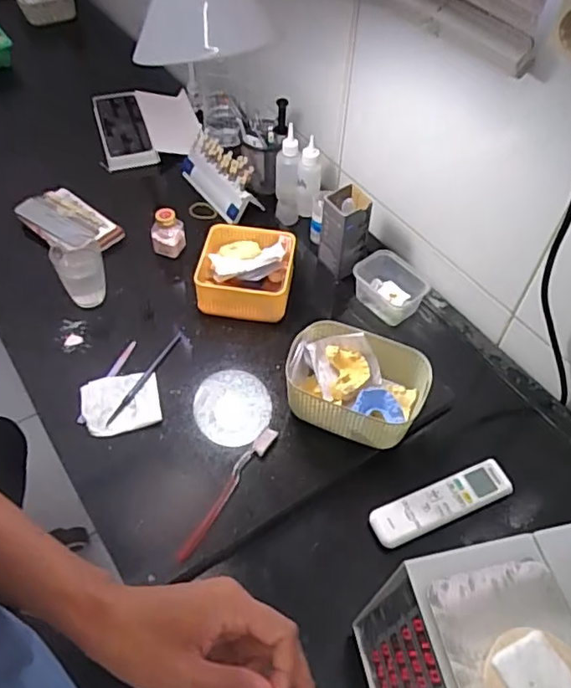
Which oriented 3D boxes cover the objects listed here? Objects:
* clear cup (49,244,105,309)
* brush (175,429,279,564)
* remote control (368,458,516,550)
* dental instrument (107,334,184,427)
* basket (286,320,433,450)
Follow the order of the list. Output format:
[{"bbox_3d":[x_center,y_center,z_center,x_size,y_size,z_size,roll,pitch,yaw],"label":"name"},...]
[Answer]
[{"bbox_3d":[-0.295,-0.095,0.864,0.067,0.092,0.070,1,52,-1],"label":"clear cup"},{"bbox_3d":[-0.070,0.172,0.702,0.017,0.019,0.184,29,57,19],"label":"brush"},{"bbox_3d":[0.189,0.192,0.714,0.180,0.016,0.046,-19,55,-15],"label":"remote control"},{"bbox_3d":[-0.189,0.044,0.801,0.013,0.007,0.171,22,55,15],"label":"dental instrument"},{"bbox_3d":[0.088,0.053,0.748,0.167,0.083,0.115,18,54,12],"label":"basket"}]

